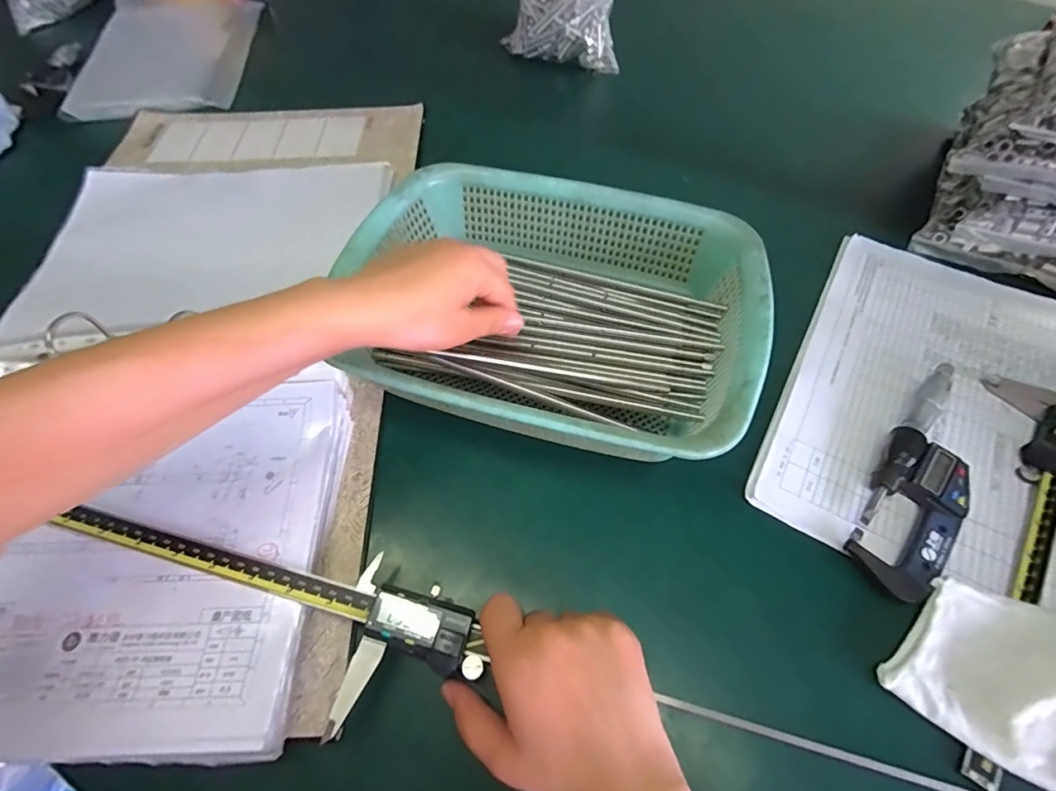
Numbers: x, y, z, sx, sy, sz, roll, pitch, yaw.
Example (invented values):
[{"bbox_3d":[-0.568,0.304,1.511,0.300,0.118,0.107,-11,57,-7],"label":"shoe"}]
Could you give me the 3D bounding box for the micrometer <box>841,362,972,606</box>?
[{"bbox_3d":[0.275,0.054,0.335,0.053,0.019,0.183,32,65,17],"label":"micrometer"}]

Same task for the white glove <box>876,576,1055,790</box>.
[{"bbox_3d":[0.298,0.171,0.261,0.166,0.032,0.094,32,65,17],"label":"white glove"}]

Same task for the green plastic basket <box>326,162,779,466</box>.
[{"bbox_3d":[0.015,-0.065,0.375,0.304,0.076,0.222,15,61,9],"label":"green plastic basket"}]

